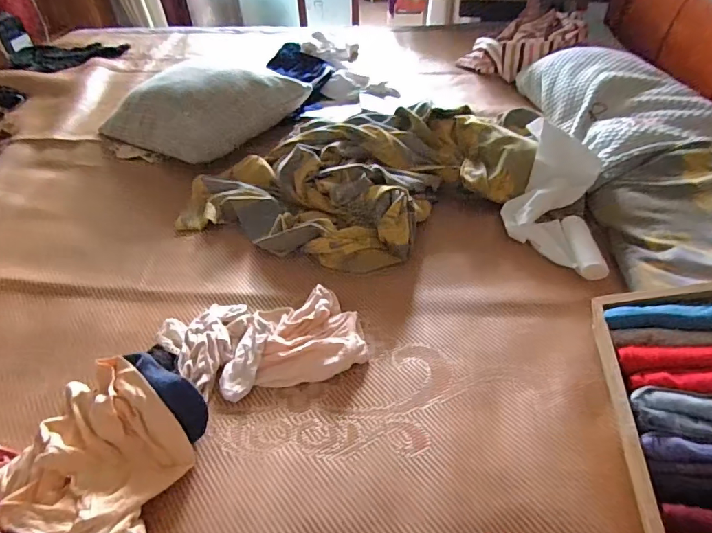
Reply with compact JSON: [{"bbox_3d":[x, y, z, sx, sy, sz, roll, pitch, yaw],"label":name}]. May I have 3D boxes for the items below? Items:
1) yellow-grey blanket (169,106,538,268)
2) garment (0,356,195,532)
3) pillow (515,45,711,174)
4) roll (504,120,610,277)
[{"bbox_3d":[0.013,-0.206,0.968,0.659,0.105,0.497,14,48,15],"label":"yellow-grey blanket"},{"bbox_3d":[-0.303,0.239,0.538,0.216,0.068,0.242,-33,53,-27],"label":"garment"},{"bbox_3d":[0.630,-0.397,1.097,0.311,0.106,0.536,-4,44,-2],"label":"pillow"},{"bbox_3d":[0.380,-0.128,0.873,0.176,0.082,0.333,6,63,8],"label":"roll"}]

